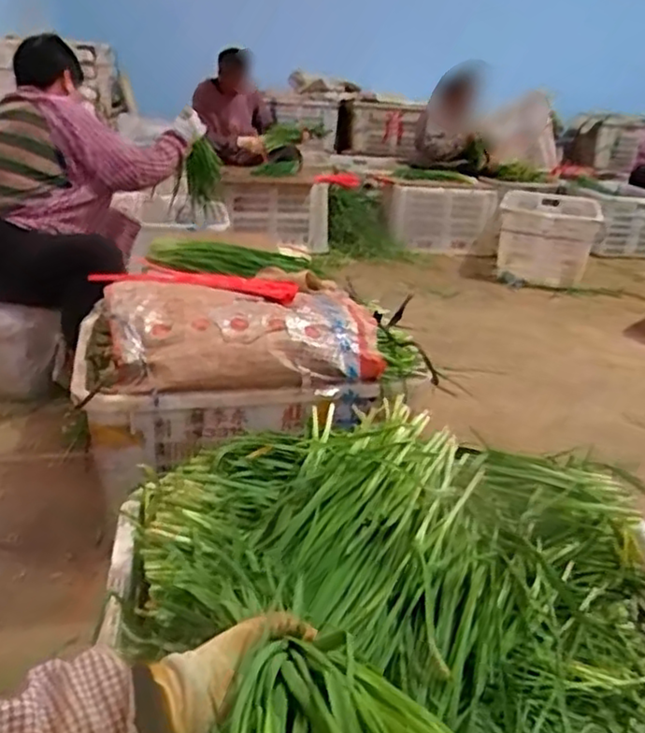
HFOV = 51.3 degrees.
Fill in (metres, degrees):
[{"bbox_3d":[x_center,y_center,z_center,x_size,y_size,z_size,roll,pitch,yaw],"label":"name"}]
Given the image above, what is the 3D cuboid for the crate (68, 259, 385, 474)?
[{"bbox_3d":[-0.195,-0.039,1.351,0.558,0.226,0.414,-2,23,-19],"label":"crate"}]

